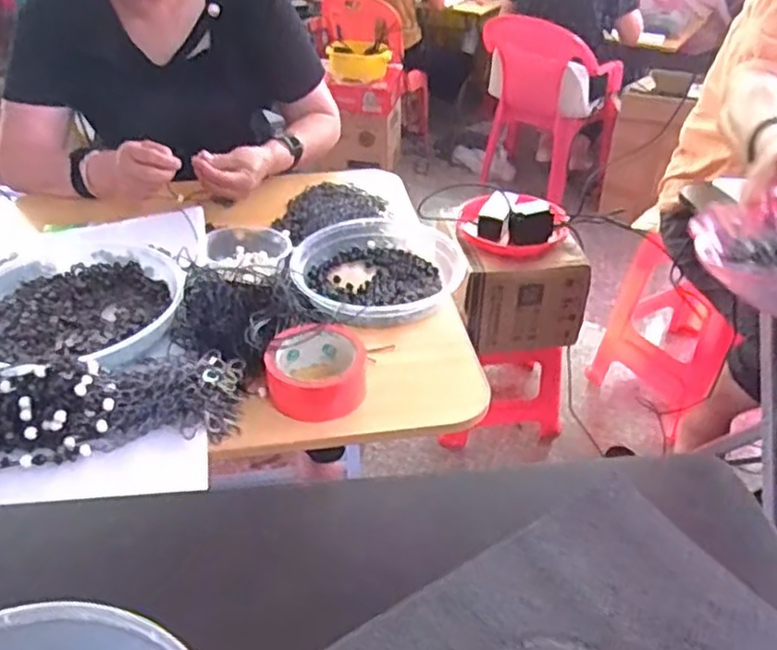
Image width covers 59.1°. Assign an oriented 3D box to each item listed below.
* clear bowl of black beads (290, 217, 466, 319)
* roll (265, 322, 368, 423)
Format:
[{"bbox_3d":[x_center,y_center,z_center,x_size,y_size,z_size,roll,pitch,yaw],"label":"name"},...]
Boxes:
[{"bbox_3d":[-0.017,-0.078,0.856,0.206,0.045,0.222,0,36,0],"label":"clear bowl of black beads"},{"bbox_3d":[-0.071,0.045,0.688,0.098,0.052,0.094,-1,38,1],"label":"roll"}]

